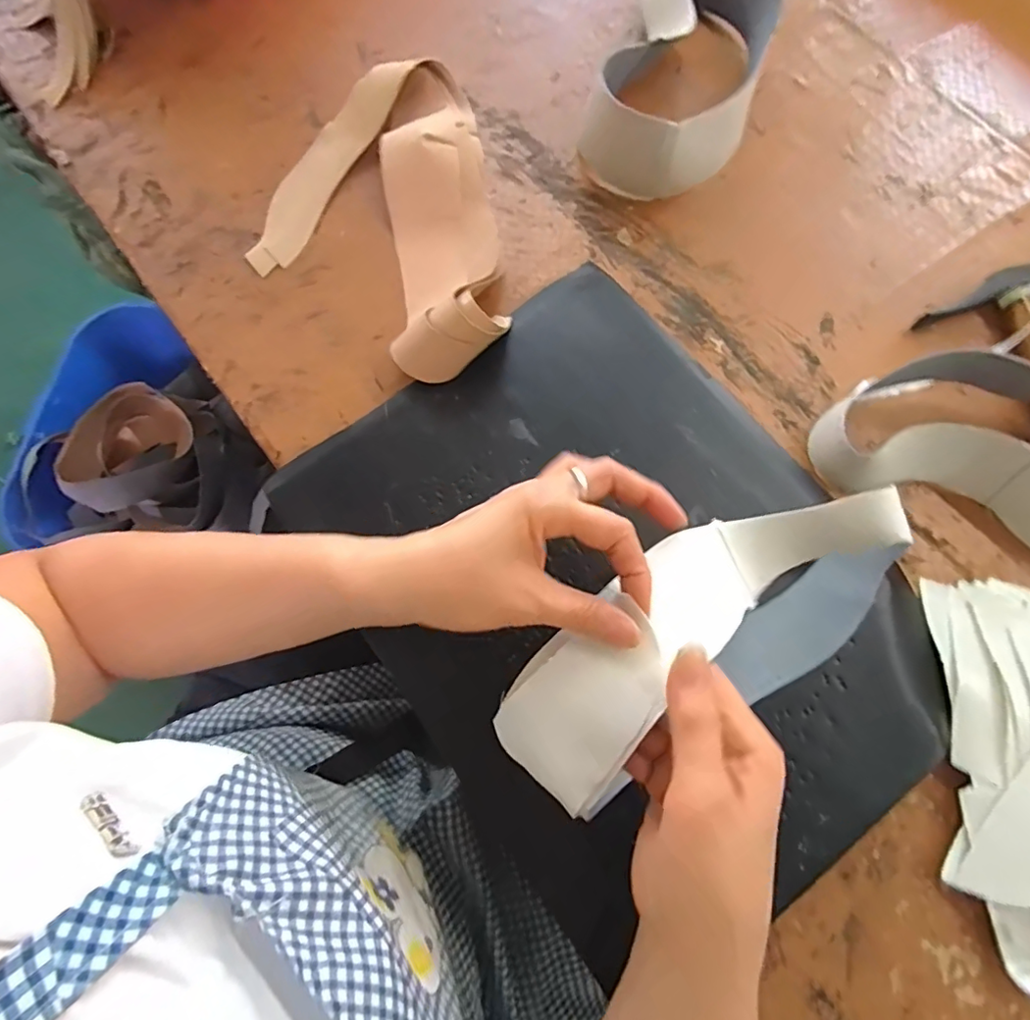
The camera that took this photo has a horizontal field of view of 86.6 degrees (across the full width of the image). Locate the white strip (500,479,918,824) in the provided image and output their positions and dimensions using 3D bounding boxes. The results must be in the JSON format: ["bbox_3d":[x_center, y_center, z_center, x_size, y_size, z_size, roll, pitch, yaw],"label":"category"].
[{"bbox_3d":[0.114,0.066,0.309,0.255,0.089,0.104,-19,74,-24],"label":"white strip"}]

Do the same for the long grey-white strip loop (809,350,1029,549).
[{"bbox_3d":[0.370,-0.042,0.384,0.281,0.057,0.133,16,76,6],"label":"long grey-white strip loop"}]

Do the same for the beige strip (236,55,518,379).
[{"bbox_3d":[-0.118,-0.234,0.444,0.199,0.054,0.299,-10,75,-1],"label":"beige strip"}]

